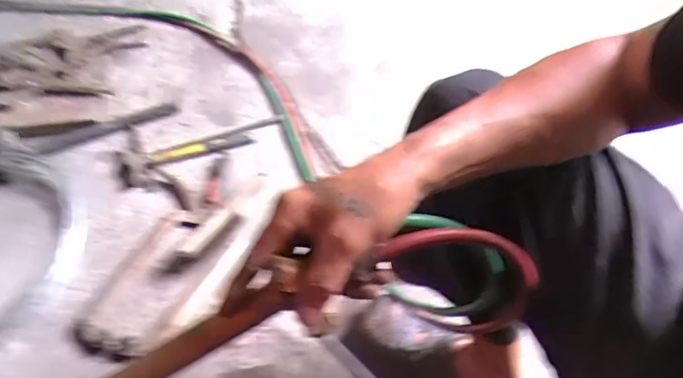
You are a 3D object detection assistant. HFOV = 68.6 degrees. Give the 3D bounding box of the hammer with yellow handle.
[{"bbox_3d":[-0.313,-0.087,1.030,0.244,0.028,0.147,-12,56,-10],"label":"hammer with yellow handle"}]

